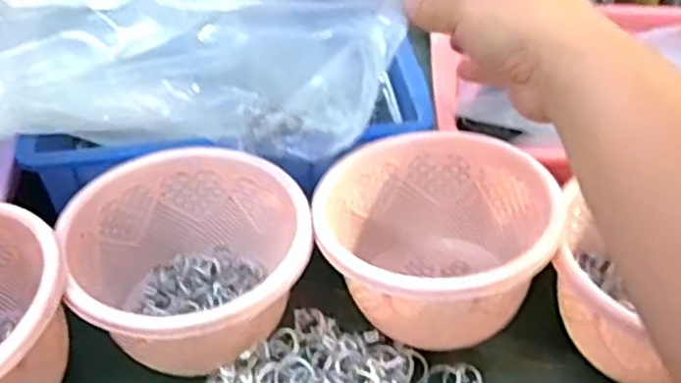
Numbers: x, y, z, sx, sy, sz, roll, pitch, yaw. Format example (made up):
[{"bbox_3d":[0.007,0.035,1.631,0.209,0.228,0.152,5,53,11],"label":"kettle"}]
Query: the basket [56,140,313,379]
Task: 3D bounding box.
[{"bbox_3d":[-0.094,0.050,0.434,0.142,0.080,0.144,-19,45,-21],"label":"basket"}]

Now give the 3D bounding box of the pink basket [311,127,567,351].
[{"bbox_3d":[0.060,0.036,0.450,0.148,0.094,0.138,21,45,21],"label":"pink basket"}]

